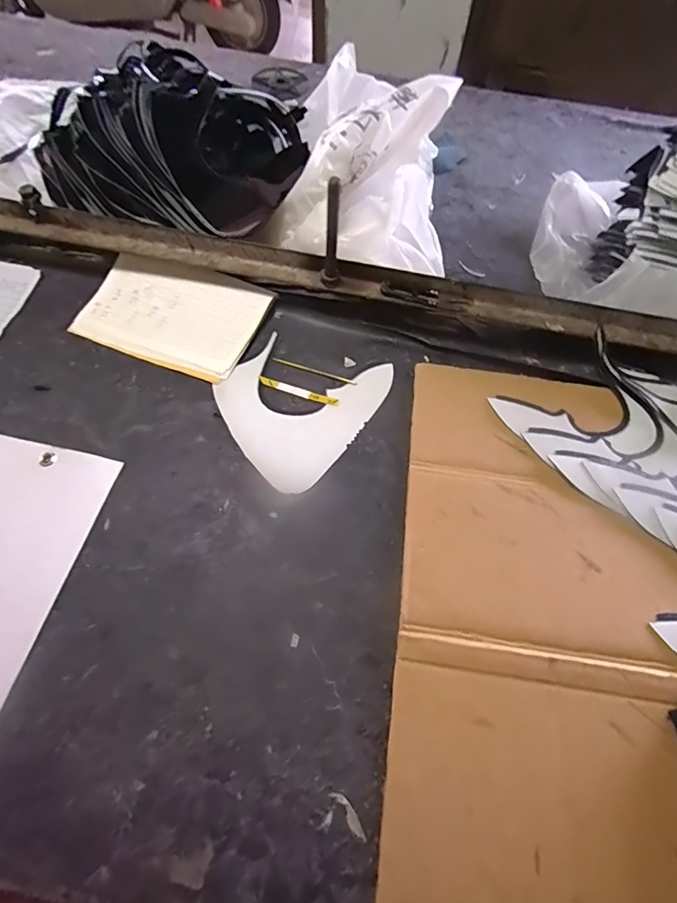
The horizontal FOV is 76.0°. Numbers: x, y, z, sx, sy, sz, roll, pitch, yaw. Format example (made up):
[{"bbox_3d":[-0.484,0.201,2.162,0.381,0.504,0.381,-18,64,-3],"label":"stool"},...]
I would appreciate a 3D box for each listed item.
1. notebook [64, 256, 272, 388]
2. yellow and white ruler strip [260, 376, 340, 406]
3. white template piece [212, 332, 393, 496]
[{"bbox_3d":[-0.204,-0.173,0.533,0.212,0.022,0.143,19,72,10],"label":"notebook"},{"bbox_3d":[-0.045,-0.068,0.487,0.095,0.004,0.009,19,64,8],"label":"yellow and white ruler strip"},{"bbox_3d":[-0.046,-0.062,0.483,0.162,0.005,0.185,36,67,15],"label":"white template piece"}]

